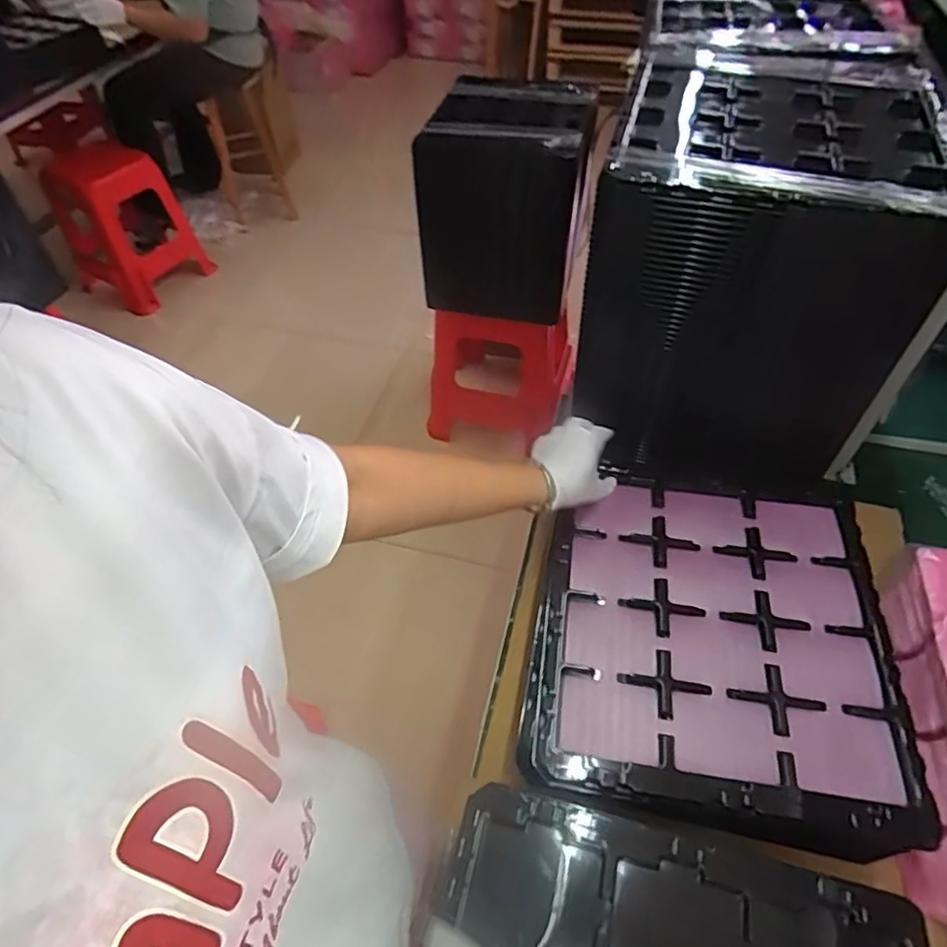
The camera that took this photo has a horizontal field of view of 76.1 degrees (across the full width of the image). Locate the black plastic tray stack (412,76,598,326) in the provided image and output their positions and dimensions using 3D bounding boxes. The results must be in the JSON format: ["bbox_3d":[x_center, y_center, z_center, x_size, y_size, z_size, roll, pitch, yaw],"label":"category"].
[{"bbox_3d":[0.085,-0.629,1.453,0.348,0.429,0.296,12,53,13],"label":"black plastic tray stack"}]

